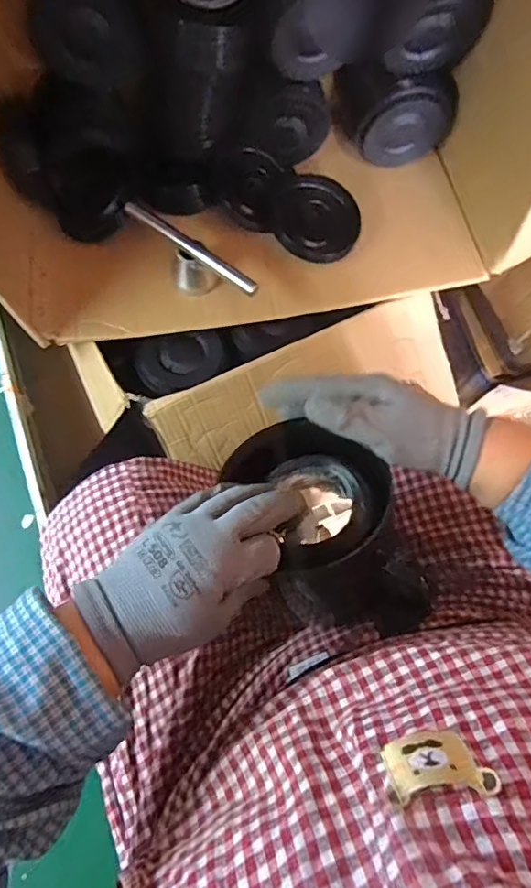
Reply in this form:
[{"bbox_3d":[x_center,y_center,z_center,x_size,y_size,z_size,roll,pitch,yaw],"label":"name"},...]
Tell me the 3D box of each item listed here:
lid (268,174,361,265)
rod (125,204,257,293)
[{"bbox_3d":[0.067,-0.298,0.685,0.114,0.016,0.115,0,85,-4],"label":"lid"},{"bbox_3d":[-0.092,-0.241,0.634,0.197,0.016,0.018,36,74,11],"label":"rod"}]

